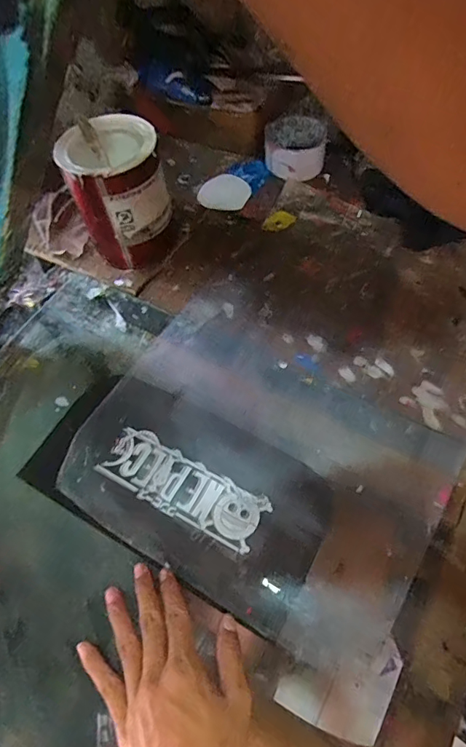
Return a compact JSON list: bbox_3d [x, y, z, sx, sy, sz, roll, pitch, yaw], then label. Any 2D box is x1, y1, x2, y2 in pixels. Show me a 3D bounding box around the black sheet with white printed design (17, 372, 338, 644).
[{"bbox_3d":[-0.053,0.101,0.439,0.281,0.008,0.146,25,61,18],"label":"black sheet with white printed design"}]

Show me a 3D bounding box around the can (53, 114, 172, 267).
[{"bbox_3d":[-0.134,-0.214,0.558,0.107,0.141,0.107,-19,60,-7],"label":"can"}]

